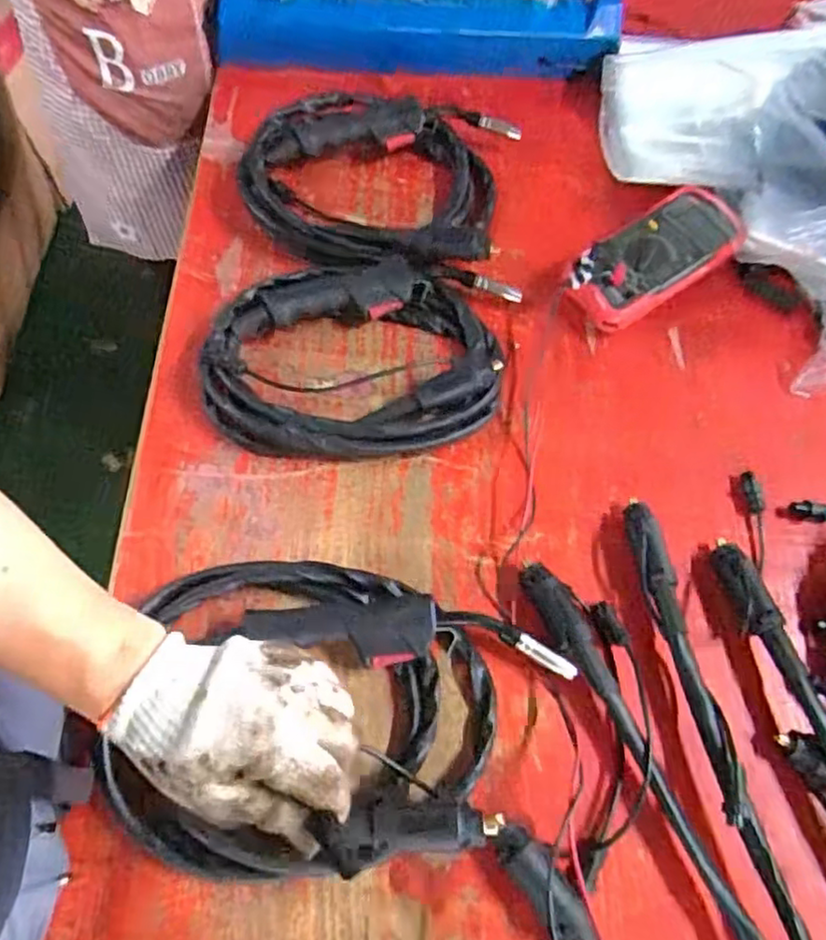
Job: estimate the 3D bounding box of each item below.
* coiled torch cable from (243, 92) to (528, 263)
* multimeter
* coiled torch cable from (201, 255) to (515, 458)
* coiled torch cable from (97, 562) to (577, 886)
[{"bbox_3d":[-0.046,-0.337,0.763,0.305,0.044,0.250,7,66,2],"label":"coiled torch cable"},{"bbox_3d":[0.254,-0.228,0.712,0.209,0.051,0.099,-32,70,-14],"label":"multimeter"},{"bbox_3d":[-0.052,-0.115,0.655,0.301,0.047,0.222,0,66,-1],"label":"coiled torch cable"},{"bbox_3d":[-0.057,0.190,0.518,0.343,0.043,0.230,5,66,1],"label":"coiled torch cable"}]

